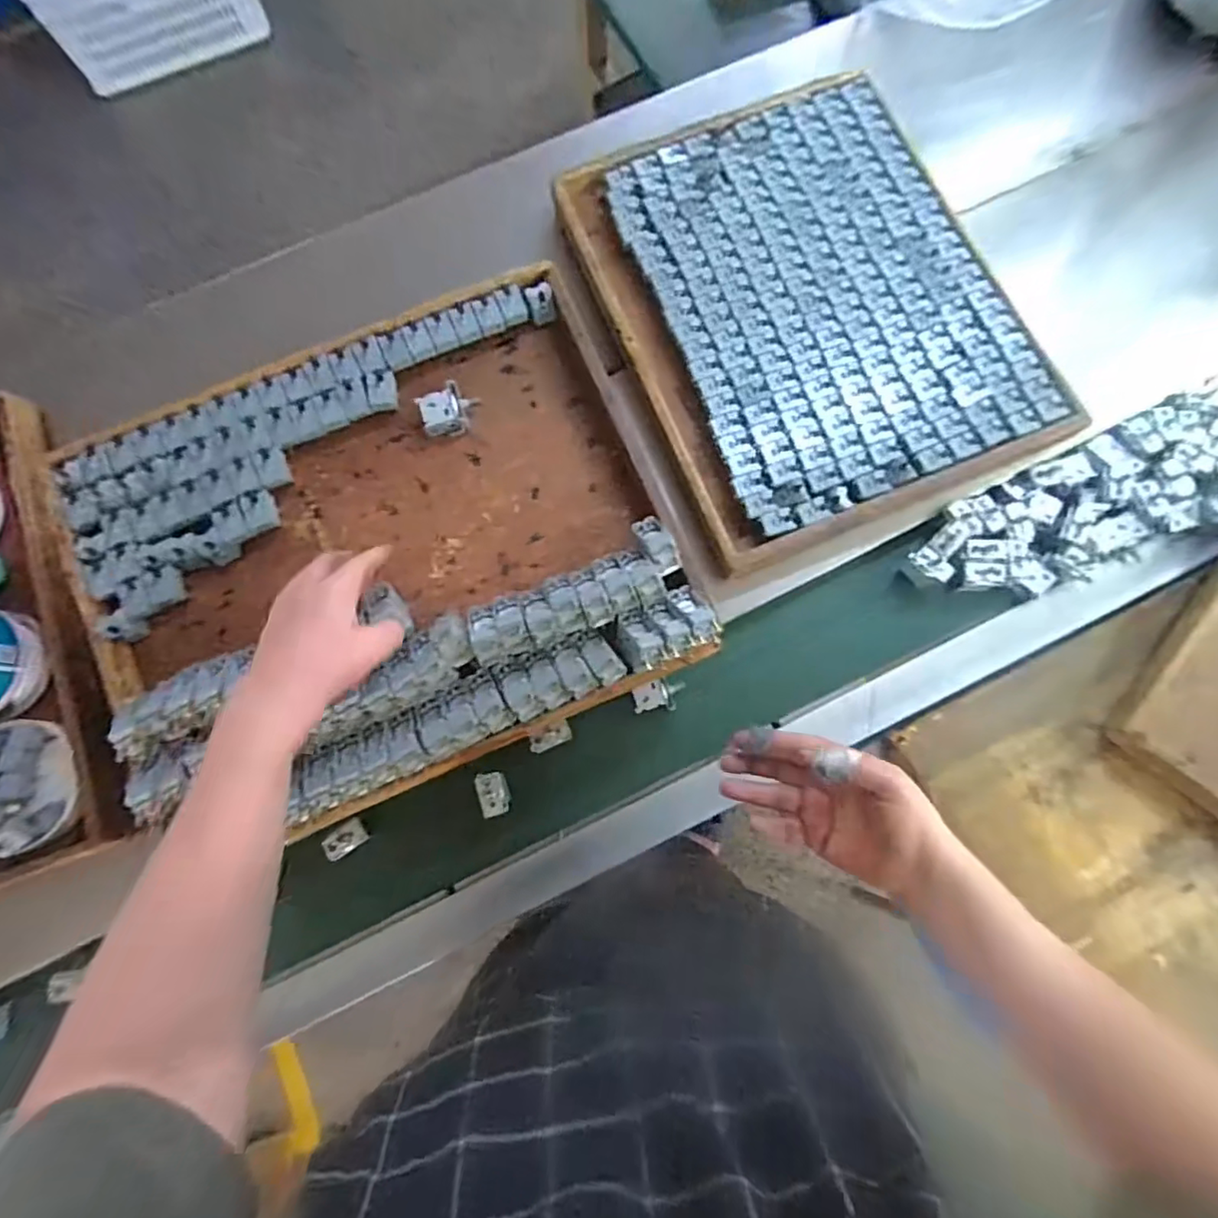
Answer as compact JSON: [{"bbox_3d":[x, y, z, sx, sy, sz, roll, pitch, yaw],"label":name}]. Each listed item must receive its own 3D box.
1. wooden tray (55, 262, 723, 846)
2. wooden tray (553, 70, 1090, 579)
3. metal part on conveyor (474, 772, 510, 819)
[{"bbox_3d":[-0.199,-0.043,0.527,0.479,0.061,0.381,-24,80,-3],"label":"wooden tray"},{"bbox_3d":[0.206,-0.327,0.651,0.395,0.039,0.487,-22,80,-3],"label":"wooden tray"},{"bbox_3d":[-0.114,0.183,0.593,0.028,0.017,0.042,-16,79,-2],"label":"metal part on conveyor"}]

